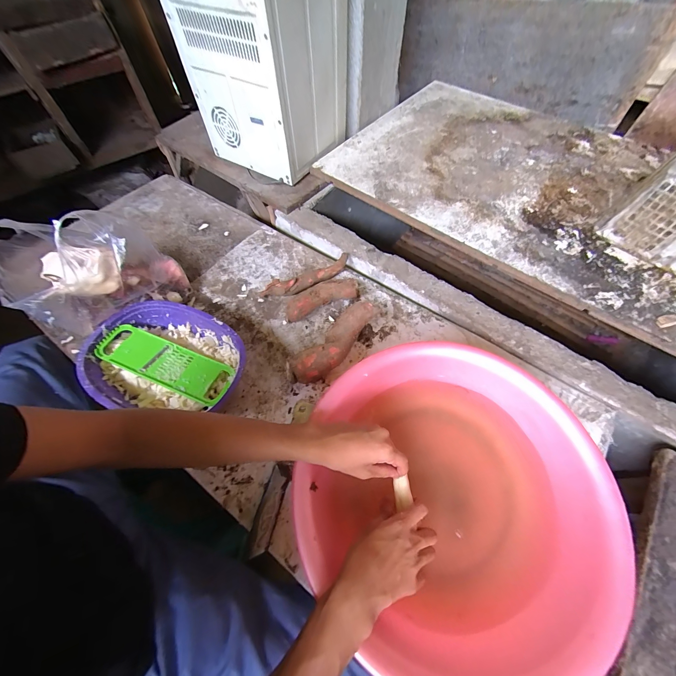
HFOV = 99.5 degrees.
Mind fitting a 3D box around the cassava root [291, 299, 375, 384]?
[{"bbox_3d":[-0.005,0.014,0.569,0.198,0.063,0.063,-40,68,-22],"label":"cassava root"}]

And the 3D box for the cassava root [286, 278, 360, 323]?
[{"bbox_3d":[-0.035,-0.089,0.635,0.172,0.050,0.044,-25,63,-15],"label":"cassava root"}]

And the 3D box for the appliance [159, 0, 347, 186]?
[{"bbox_3d":[-0.182,-0.724,0.742,0.340,0.407,0.310,30,65,15],"label":"appliance"}]

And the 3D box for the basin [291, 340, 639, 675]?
[{"bbox_3d":[0.144,0.229,0.418,0.394,0.136,0.360,0,59,-1],"label":"basin"}]

